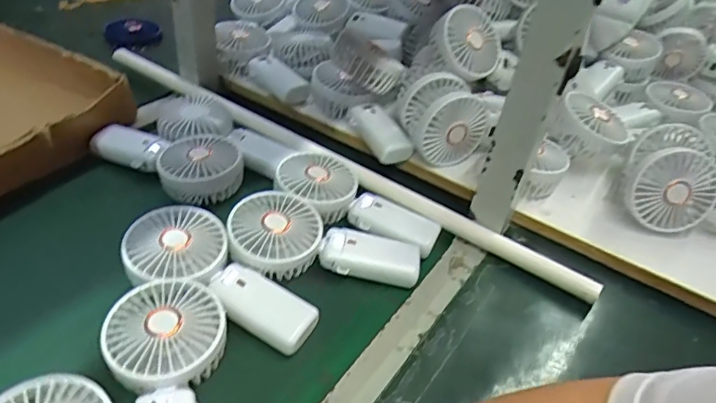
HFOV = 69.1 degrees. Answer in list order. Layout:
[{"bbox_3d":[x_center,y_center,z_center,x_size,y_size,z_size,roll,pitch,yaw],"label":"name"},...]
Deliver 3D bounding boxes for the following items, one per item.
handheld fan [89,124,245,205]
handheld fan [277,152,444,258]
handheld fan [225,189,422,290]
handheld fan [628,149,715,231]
[{"bbox_3d":[-0.214,-0.048,0.589,0.179,0.044,0.086,16,36,22],"label":"handheld fan"},{"bbox_3d":[-0.004,0.007,0.559,0.180,0.042,0.084,28,39,9],"label":"handheld fan"},{"bbox_3d":[-0.033,0.047,0.501,0.183,0.049,0.082,15,33,-4],"label":"handheld fan"},{"bbox_3d":[0.377,0.000,0.546,0.174,0.077,0.041,16,33,-3],"label":"handheld fan"}]

